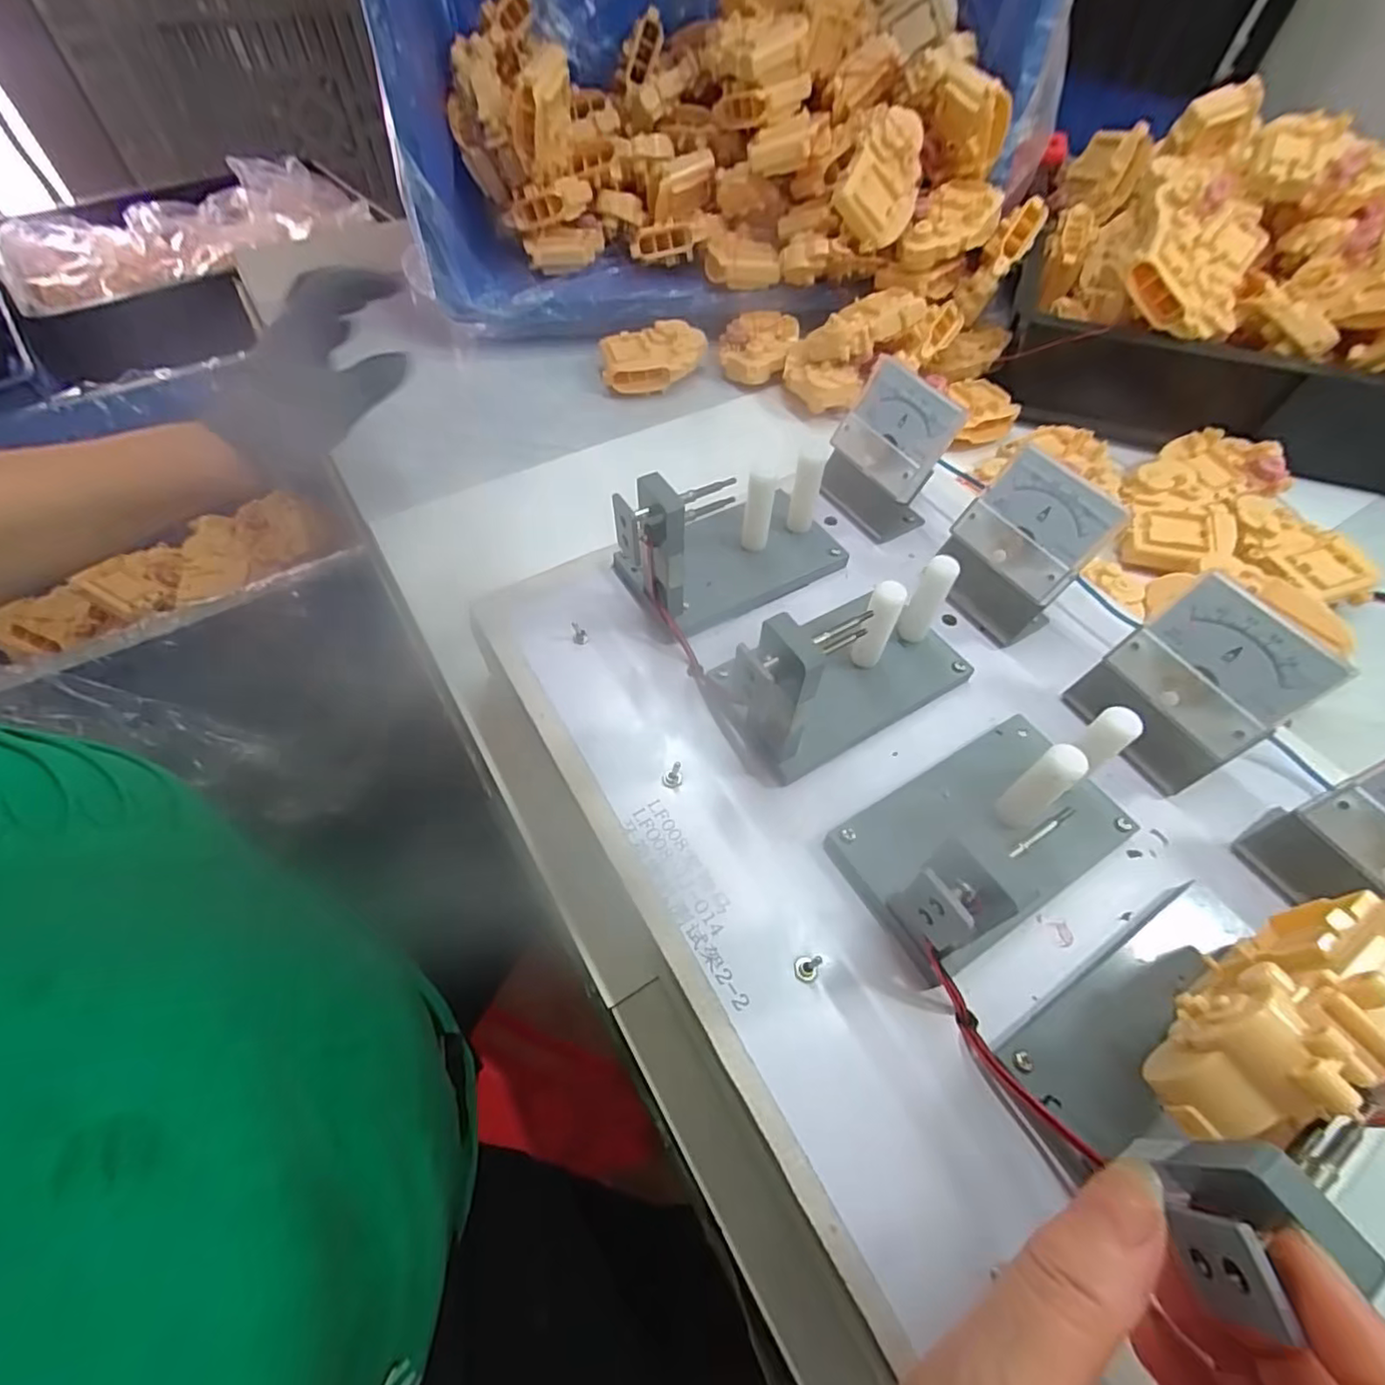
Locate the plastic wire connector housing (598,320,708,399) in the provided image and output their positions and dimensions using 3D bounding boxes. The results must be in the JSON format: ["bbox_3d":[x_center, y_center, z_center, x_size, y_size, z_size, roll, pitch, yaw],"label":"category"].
[{"bbox_3d":[-0.037,-0.319,0.592,0.101,0.040,0.063,-8,56,-7],"label":"plastic wire connector housing"}]

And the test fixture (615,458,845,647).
[{"bbox_3d":[0.018,-0.091,0.333,0.129,0.080,0.066,-26,60,-18],"label":"test fixture"}]

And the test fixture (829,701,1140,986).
[{"bbox_3d":[0.125,0.049,0.251,0.118,0.059,0.068,-26,60,-18],"label":"test fixture"}]

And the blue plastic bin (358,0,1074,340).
[{"bbox_3d":[0.021,-0.607,0.539,0.542,0.412,0.320,1,55,-1],"label":"blue plastic bin"}]

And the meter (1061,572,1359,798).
[{"bbox_3d":[0.221,0.000,0.281,0.040,0.082,0.067,-25,60,-17],"label":"meter"}]

